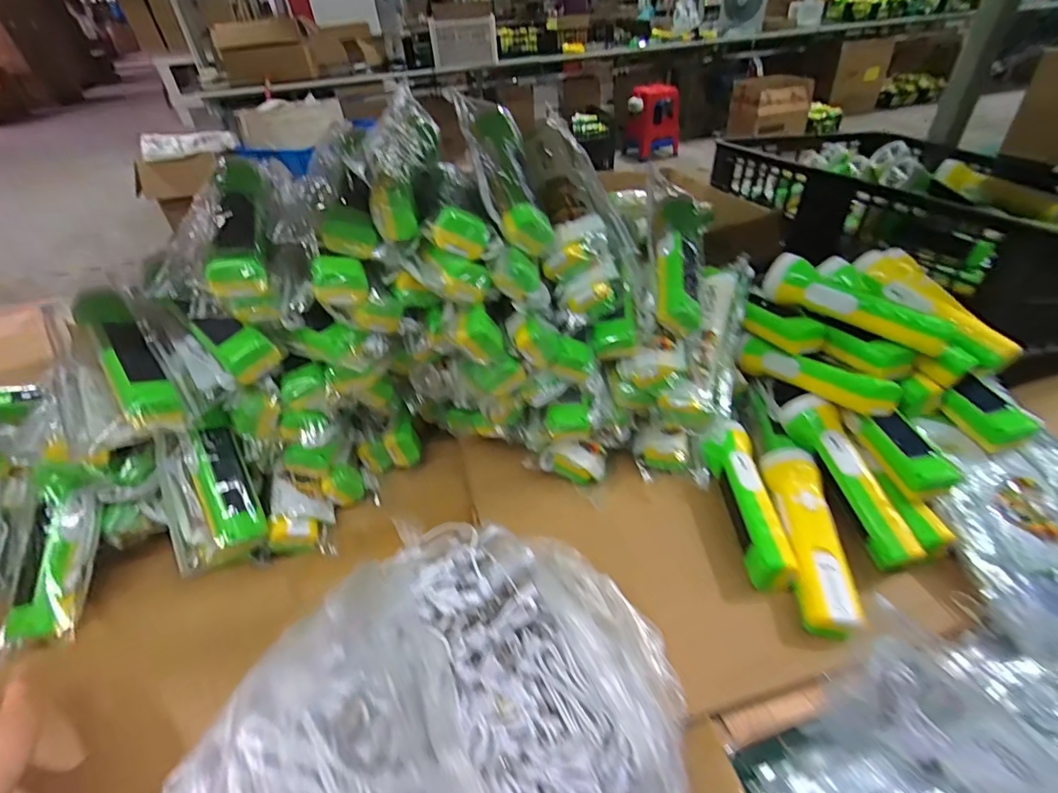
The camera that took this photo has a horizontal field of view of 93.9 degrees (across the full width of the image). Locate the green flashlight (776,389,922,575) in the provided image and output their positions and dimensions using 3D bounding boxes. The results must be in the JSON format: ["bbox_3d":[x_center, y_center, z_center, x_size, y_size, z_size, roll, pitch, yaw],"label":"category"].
[{"bbox_3d":[0.302,0.071,0.469,0.040,0.046,0.178,-10,55,-7],"label":"green flashlight"}]

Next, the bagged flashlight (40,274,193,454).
[{"bbox_3d":[-0.379,-0.034,0.440,0.082,0.030,0.188,-31,63,-27],"label":"bagged flashlight"}]

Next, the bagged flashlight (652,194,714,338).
[{"bbox_3d":[0.157,-0.144,0.520,0.054,0.041,0.179,7,61,13],"label":"bagged flashlight"}]

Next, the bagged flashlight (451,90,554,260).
[{"bbox_3d":[-0.028,-0.225,0.474,0.057,0.048,0.206,-12,61,-8],"label":"bagged flashlight"}]

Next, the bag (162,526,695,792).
[{"bbox_3d":[-0.046,0.218,0.327,0.309,0.111,0.314,-1,41,3],"label":"bag"}]

